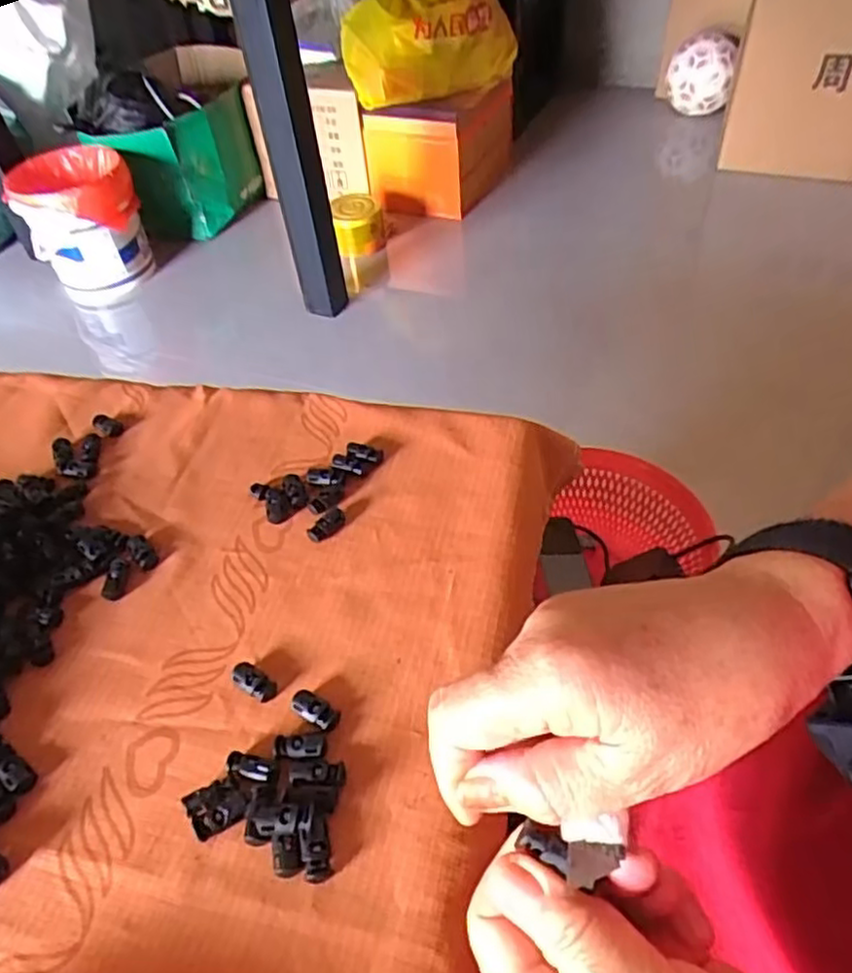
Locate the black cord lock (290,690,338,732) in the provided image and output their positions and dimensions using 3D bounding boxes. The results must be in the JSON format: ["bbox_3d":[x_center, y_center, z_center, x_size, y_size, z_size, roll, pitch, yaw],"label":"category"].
[{"bbox_3d":[-0.061,0.122,0.374,0.030,0.008,0.013,27,56,27],"label":"black cord lock"}]

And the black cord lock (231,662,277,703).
[{"bbox_3d":[-0.098,0.110,0.390,0.030,0.008,0.014,27,56,27],"label":"black cord lock"}]

